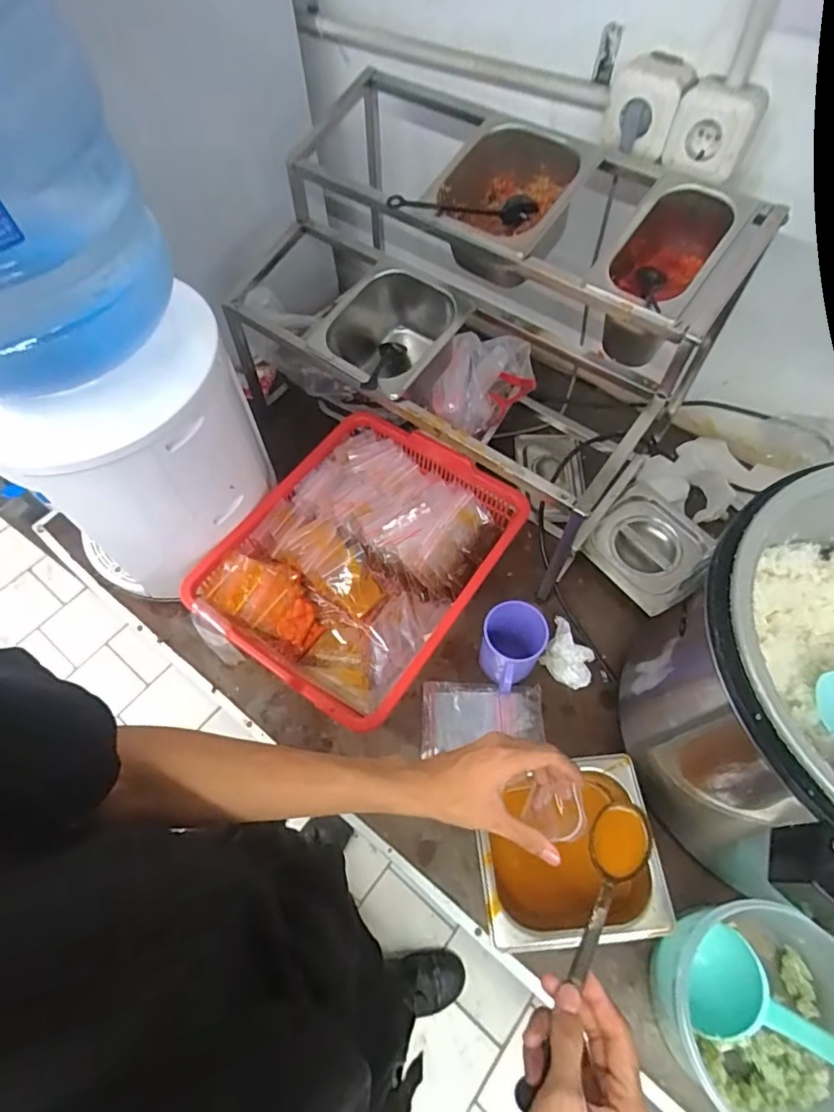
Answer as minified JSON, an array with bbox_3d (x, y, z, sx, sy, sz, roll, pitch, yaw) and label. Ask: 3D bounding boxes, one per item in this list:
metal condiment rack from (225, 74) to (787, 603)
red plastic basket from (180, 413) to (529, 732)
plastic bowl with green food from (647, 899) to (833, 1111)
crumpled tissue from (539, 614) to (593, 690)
[{"bbox_3d":[0.045,-0.344,0.786,0.657,0.385,0.409,32,66,17],"label":"metal condiment rack"},{"bbox_3d":[-0.071,0.007,0.765,0.315,0.096,0.393,31,66,17],"label":"red plastic basket"},{"bbox_3d":[0.328,0.424,0.514,0.167,0.127,0.171,-1,61,1],"label":"plastic bowl with green food"},{"bbox_3d":[0.203,0.130,0.726,0.072,0.042,0.079,25,64,15],"label":"crumpled tissue"}]

